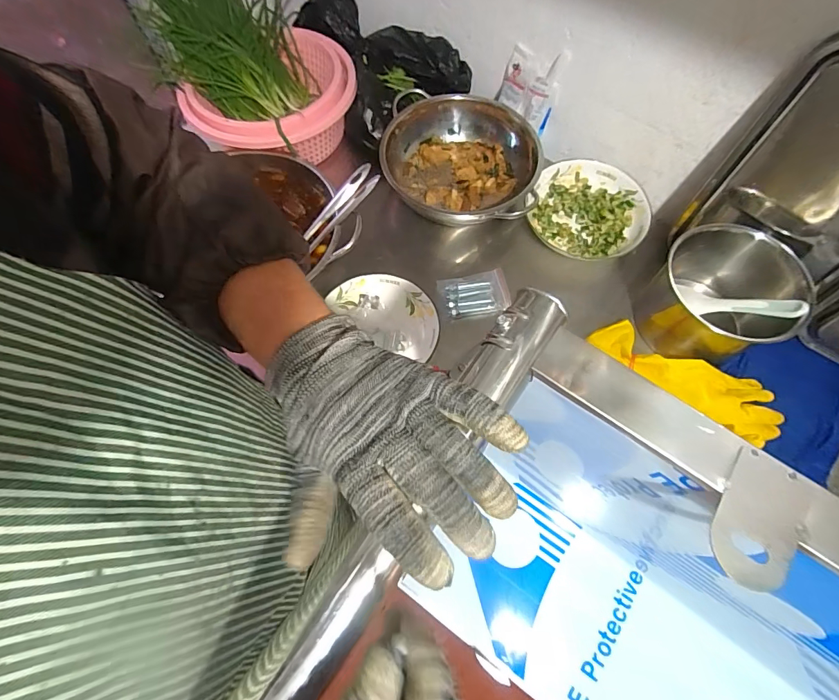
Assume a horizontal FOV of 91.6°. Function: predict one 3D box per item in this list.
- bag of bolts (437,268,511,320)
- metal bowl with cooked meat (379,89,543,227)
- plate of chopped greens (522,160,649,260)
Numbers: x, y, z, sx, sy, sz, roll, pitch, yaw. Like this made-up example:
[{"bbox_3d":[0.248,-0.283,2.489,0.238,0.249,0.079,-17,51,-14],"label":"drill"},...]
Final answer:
[{"bbox_3d":[0.085,-0.083,0.636,0.105,0.009,0.072,-11,67,-6],"label":"bag of bolts"},{"bbox_3d":[0.064,-0.323,0.702,0.259,0.087,0.255,0,66,-1],"label":"metal bowl with cooked meat"},{"bbox_3d":[0.288,-0.239,0.692,0.185,0.028,0.187,0,66,-1],"label":"plate of chopped greens"}]

